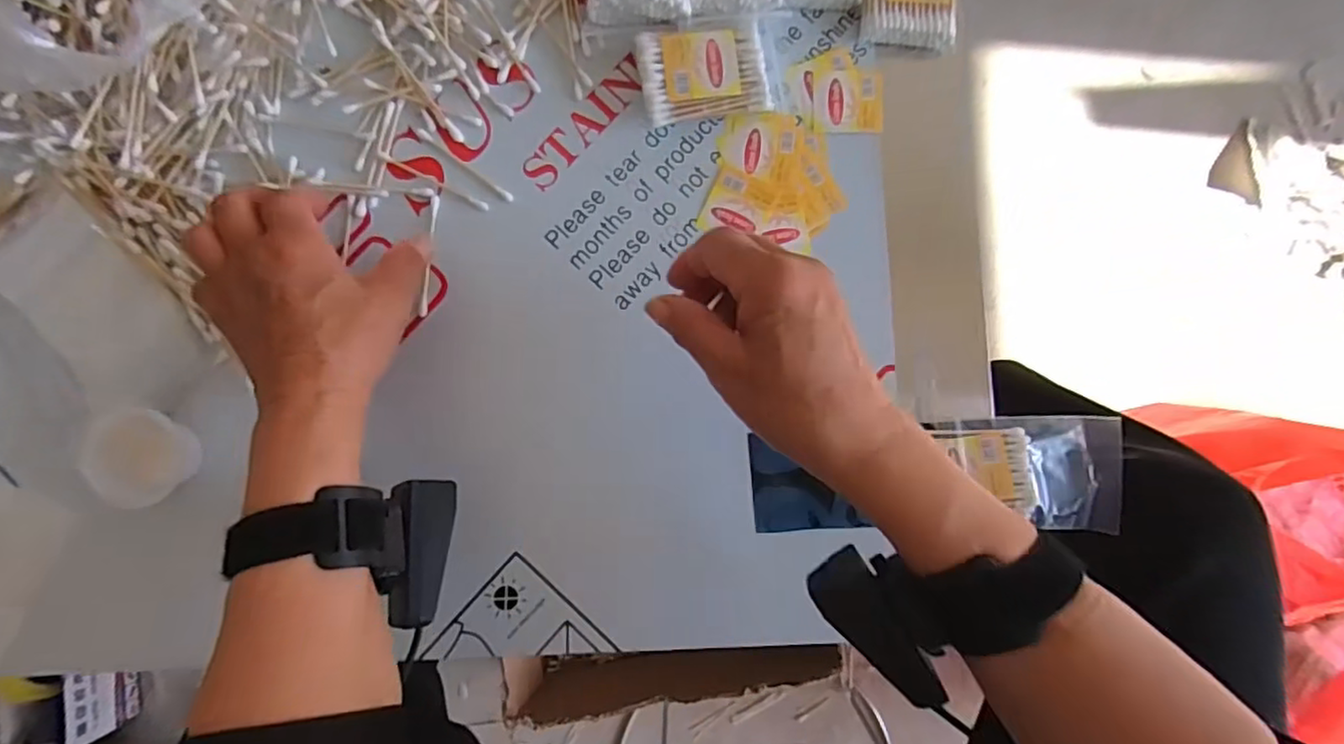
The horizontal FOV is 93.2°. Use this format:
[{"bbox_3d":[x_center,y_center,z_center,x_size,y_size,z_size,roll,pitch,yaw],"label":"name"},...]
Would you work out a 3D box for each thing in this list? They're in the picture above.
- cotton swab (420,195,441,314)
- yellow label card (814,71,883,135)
[{"bbox_3d":[-0.146,-0.070,0.384,0.006,0.007,0.074,4,87,-3],"label":"cotton swab"},{"bbox_3d":[0.110,-0.168,0.395,0.042,0.004,0.037,0,85,0],"label":"yellow label card"}]

